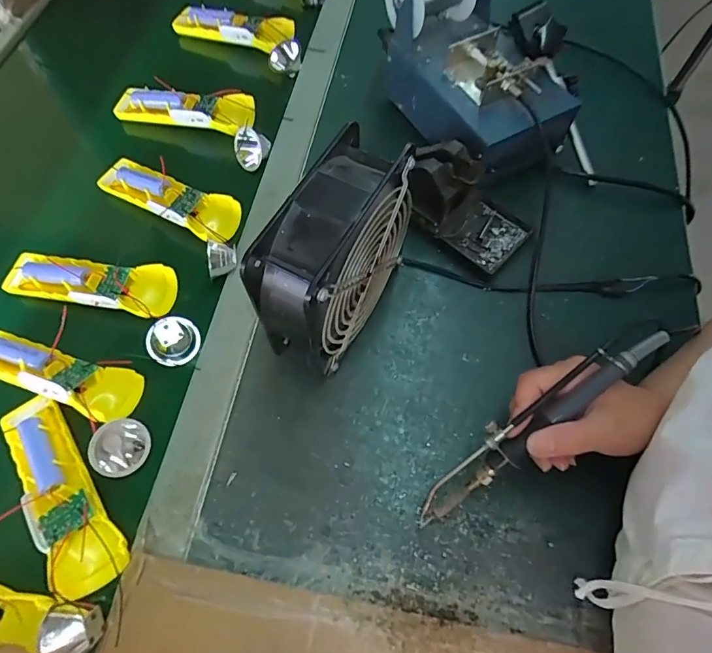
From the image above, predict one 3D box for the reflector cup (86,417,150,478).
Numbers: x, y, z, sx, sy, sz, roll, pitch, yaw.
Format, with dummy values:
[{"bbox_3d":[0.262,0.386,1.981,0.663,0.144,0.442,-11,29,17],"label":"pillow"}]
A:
[{"bbox_3d":[-0.182,0.098,0.375,0.051,0.030,0.044,19,66,11],"label":"reflector cup"}]

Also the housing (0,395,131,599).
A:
[{"bbox_3d":[-0.229,0.125,0.361,0.050,0.030,0.157,-36,68,-15],"label":"housing"}]

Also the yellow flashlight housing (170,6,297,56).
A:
[{"bbox_3d":[-0.143,-0.353,0.553,0.150,0.032,0.038,22,66,12],"label":"yellow flashlight housing"}]

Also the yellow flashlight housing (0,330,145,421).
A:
[{"bbox_3d":[-0.257,0.037,0.393,0.151,0.029,0.046,19,62,-1],"label":"yellow flashlight housing"}]

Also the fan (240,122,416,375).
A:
[{"bbox_3d":[-0.013,-0.044,0.367,0.061,0.149,0.149,27,68,14],"label":"fan"}]

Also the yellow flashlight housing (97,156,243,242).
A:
[{"bbox_3d":[-0.185,-0.129,0.476,0.150,0.033,0.046,24,67,13],"label":"yellow flashlight housing"}]

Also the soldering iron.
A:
[{"bbox_3d":[0.120,0.069,0.325,0.204,0.019,0.027,-42,64,10],"label":"soldering iron"}]

